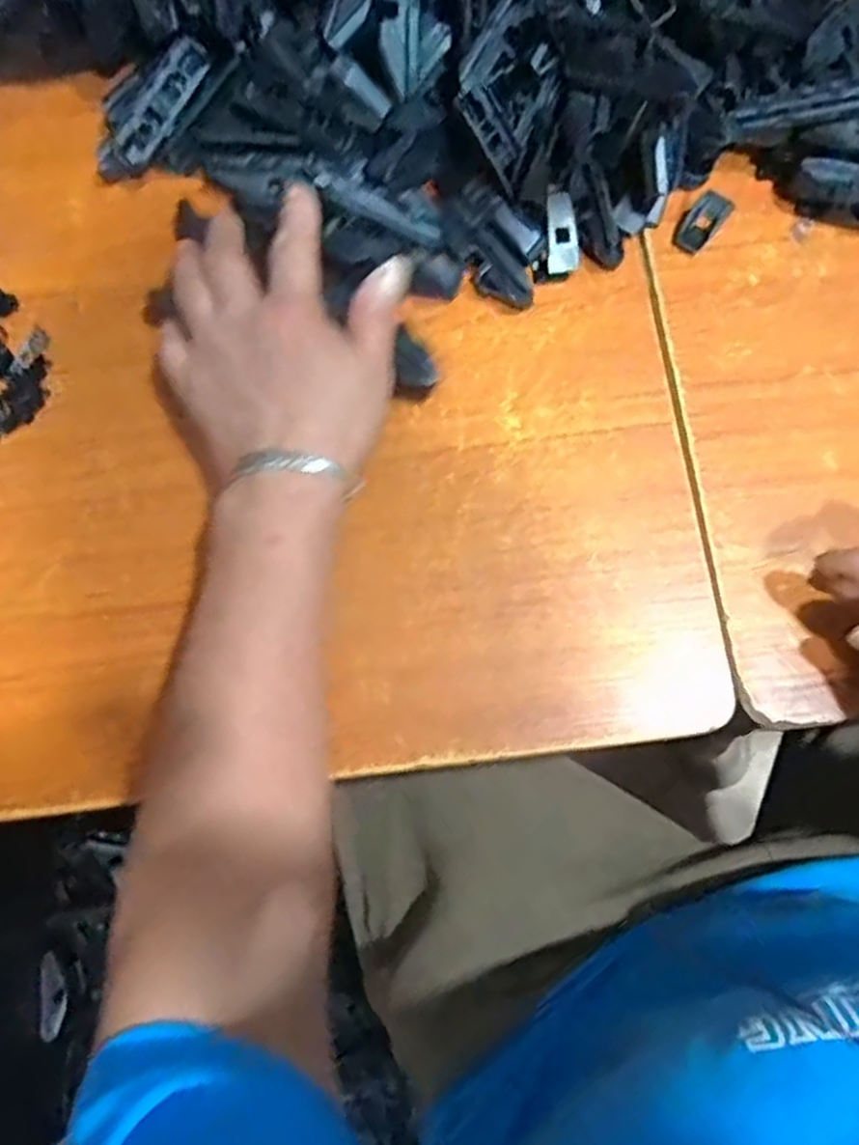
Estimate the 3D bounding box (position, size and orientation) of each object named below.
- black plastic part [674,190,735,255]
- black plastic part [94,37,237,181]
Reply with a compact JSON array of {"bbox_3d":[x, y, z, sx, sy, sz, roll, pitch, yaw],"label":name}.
[{"bbox_3d":[0.151,-0.195,0.421,0.019,0.004,0.040,38,79,8],"label":"black plastic part"},{"bbox_3d":[-0.150,-0.256,0.418,0.094,0.016,0.035,-43,82,7],"label":"black plastic part"}]

